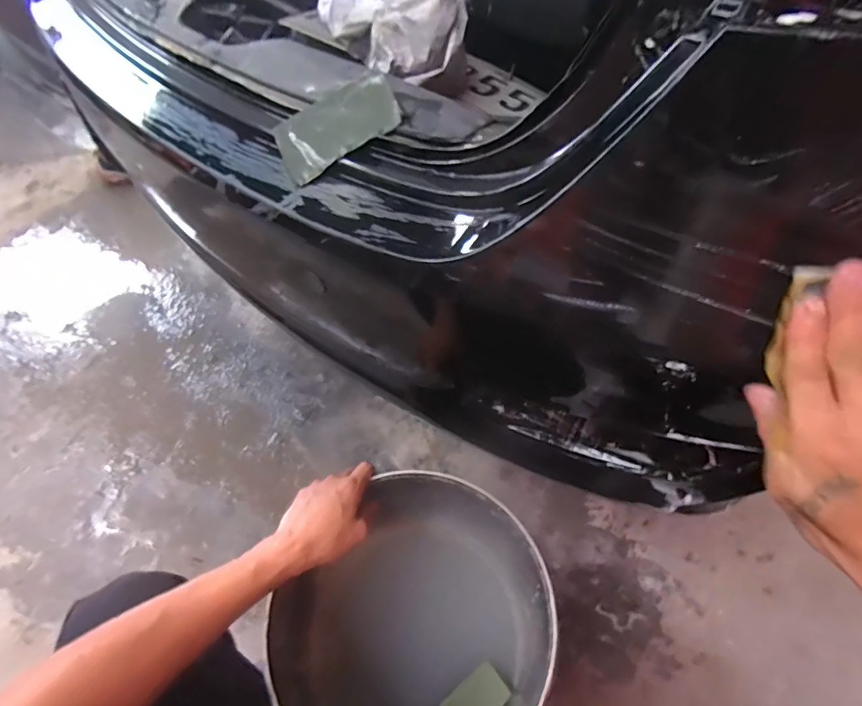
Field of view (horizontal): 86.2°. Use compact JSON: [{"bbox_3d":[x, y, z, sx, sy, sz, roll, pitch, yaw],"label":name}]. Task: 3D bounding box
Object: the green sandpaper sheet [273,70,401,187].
[{"bbox_3d":[-0.086,-0.207,0.416,0.112,0.006,0.071,-27,71,9],"label":"green sandpaper sheet"}]

